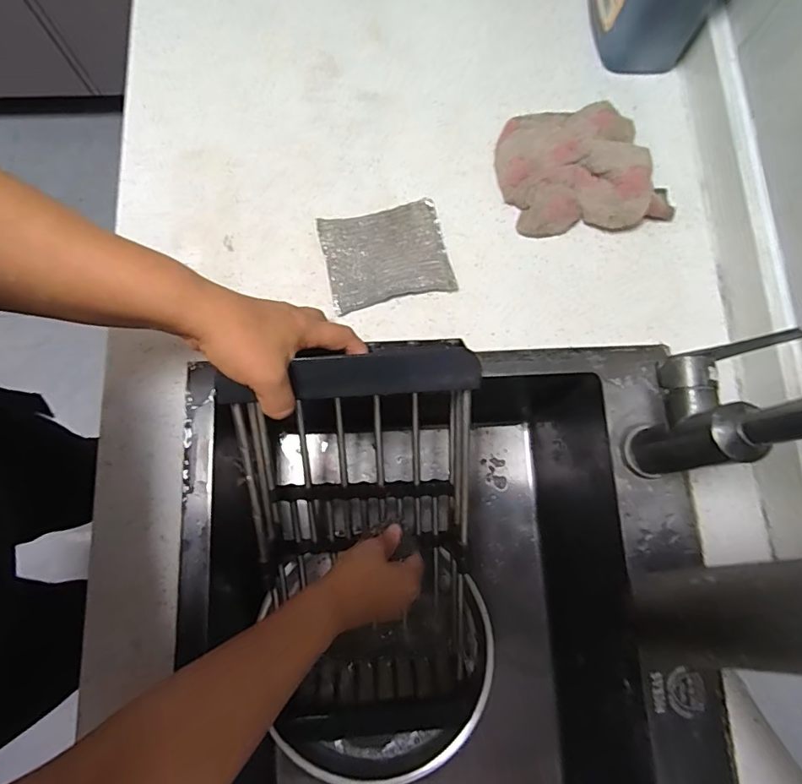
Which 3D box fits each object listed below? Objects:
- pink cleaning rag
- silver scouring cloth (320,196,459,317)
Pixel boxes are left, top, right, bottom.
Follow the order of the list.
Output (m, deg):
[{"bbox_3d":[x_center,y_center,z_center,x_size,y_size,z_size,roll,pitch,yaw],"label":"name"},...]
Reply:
[{"bbox_3d":[0.170,-0.215,0.470,0.151,0.036,0.130,-12,79,-4],"label":"pink cleaning rag"},{"bbox_3d":[-0.013,-0.124,0.453,0.110,0.013,0.084,-13,79,-4],"label":"silver scouring cloth"}]

